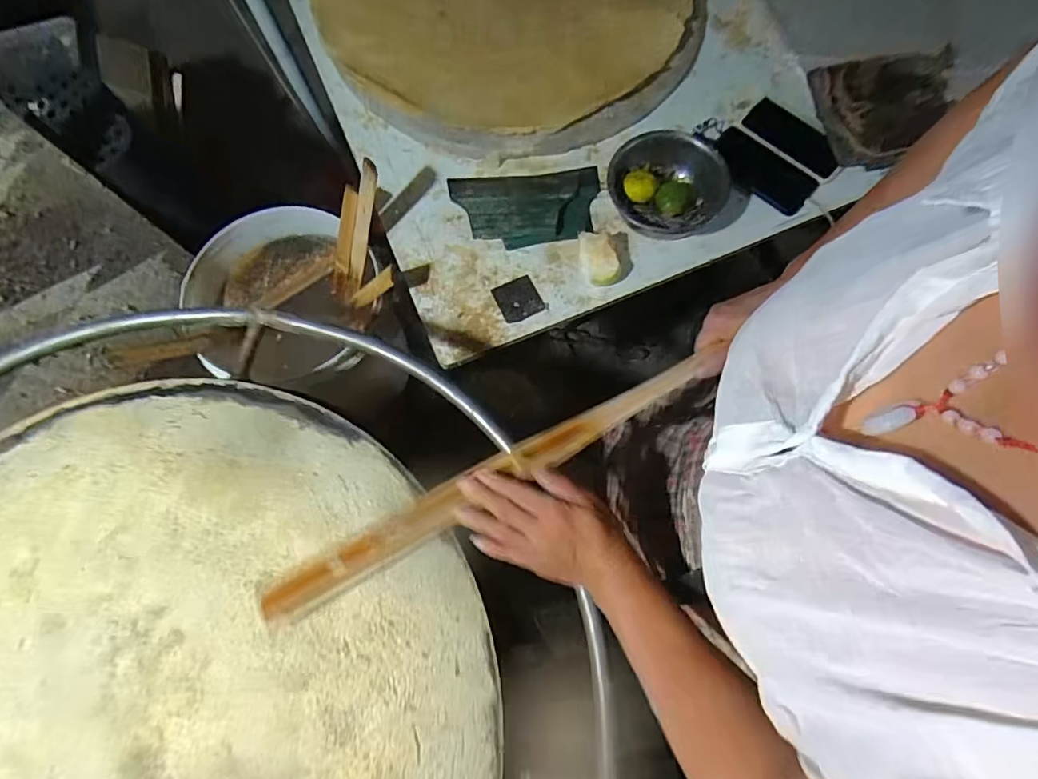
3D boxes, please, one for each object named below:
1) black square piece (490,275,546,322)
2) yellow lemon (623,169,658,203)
[{"bbox_3d":[-0.002,-0.130,0.755,0.060,0.004,0.062,-24,75,-6],"label":"black square piece"},{"bbox_3d":[0.179,-0.296,0.768,0.044,0.038,0.045,0,74,1],"label":"yellow lemon"}]

